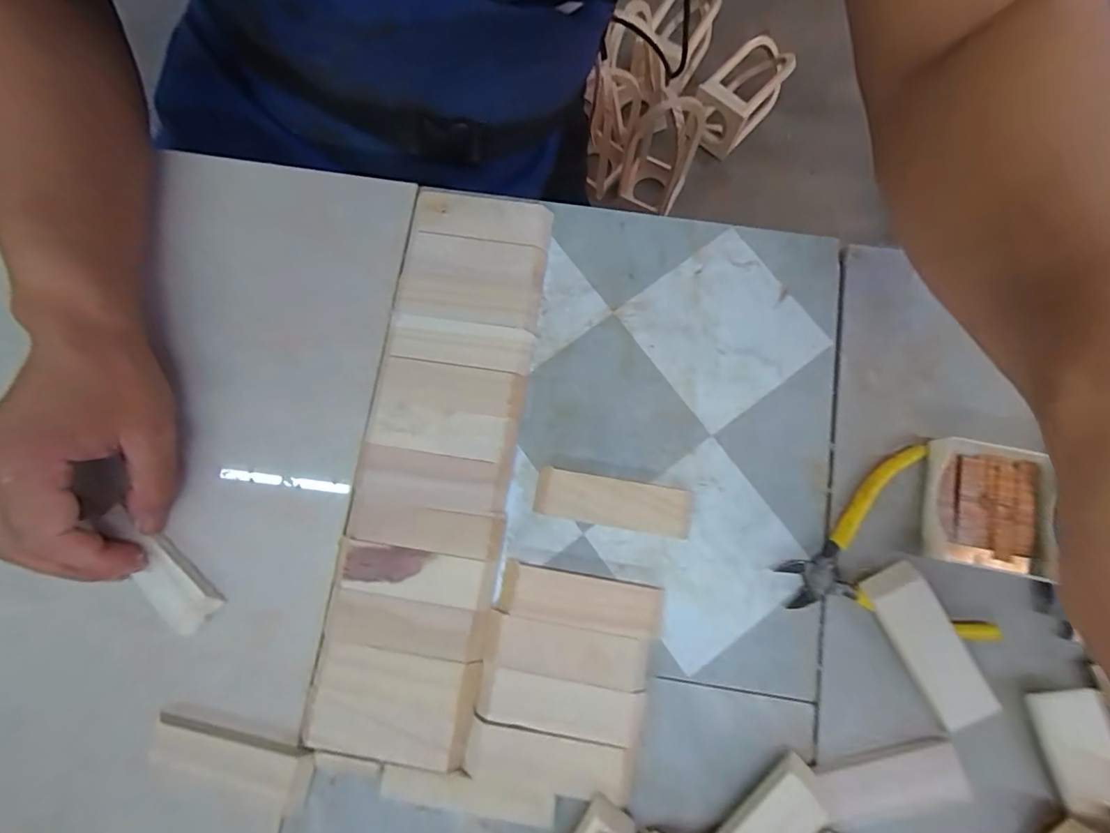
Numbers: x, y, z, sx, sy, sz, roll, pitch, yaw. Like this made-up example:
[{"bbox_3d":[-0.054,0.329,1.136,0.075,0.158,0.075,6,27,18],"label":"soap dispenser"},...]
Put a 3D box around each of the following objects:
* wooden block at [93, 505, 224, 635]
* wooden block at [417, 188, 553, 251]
[{"bbox_3d":[-0.243,0.091,0.285,0.027,0.010,0.089,-43,87,-7],"label":"wooden block"},{"bbox_3d":[-0.051,-0.139,0.324,0.093,0.008,0.033,9,80,2],"label":"wooden block"}]

